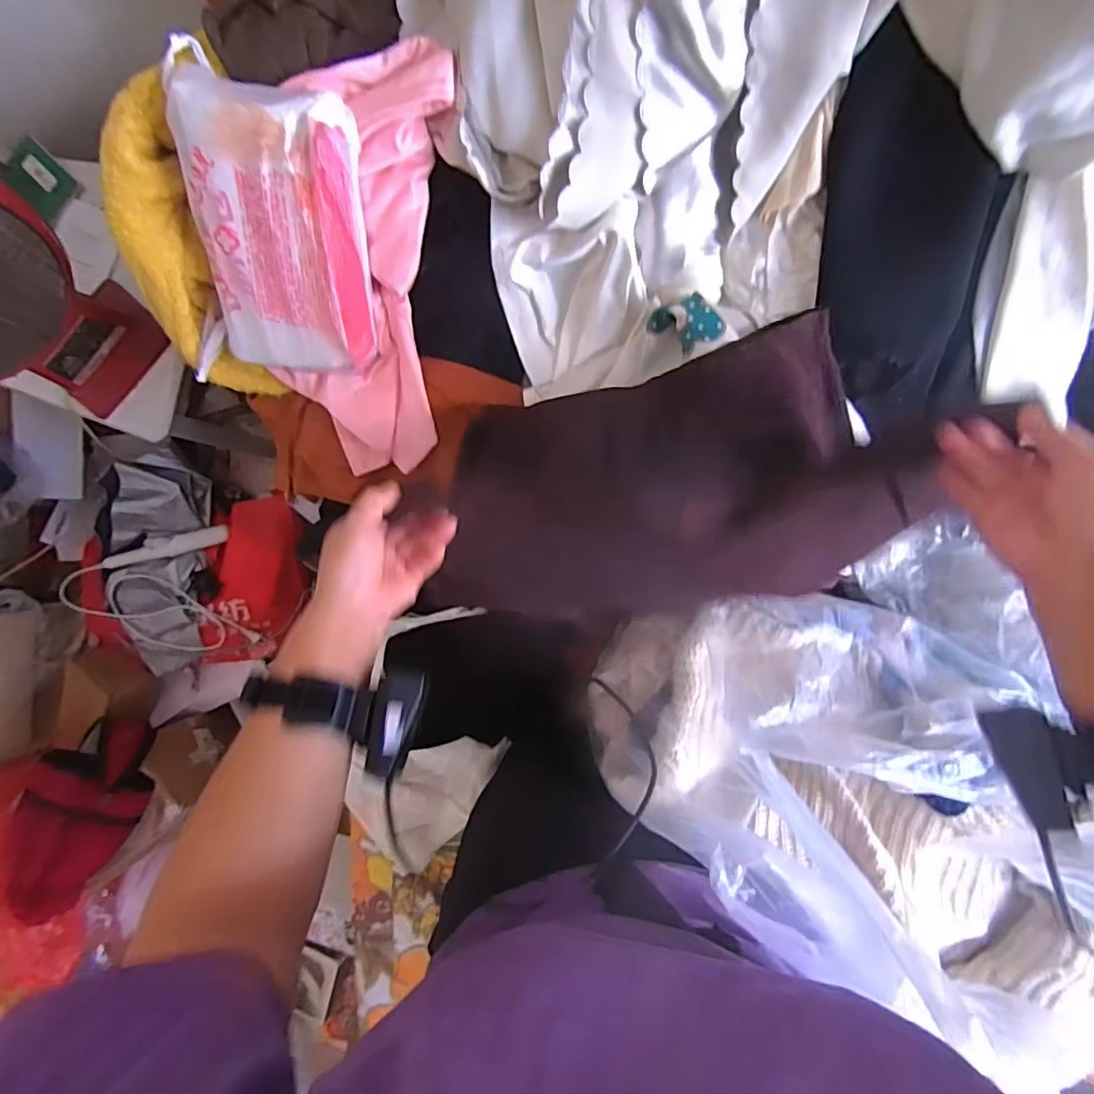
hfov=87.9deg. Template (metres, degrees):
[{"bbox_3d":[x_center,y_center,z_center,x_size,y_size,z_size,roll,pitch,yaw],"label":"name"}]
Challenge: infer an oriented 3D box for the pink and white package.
[{"bbox_3d":[-0.270,-0.304,0.557,0.183,0.073,0.267,9,130,3],"label":"pink and white package"}]

